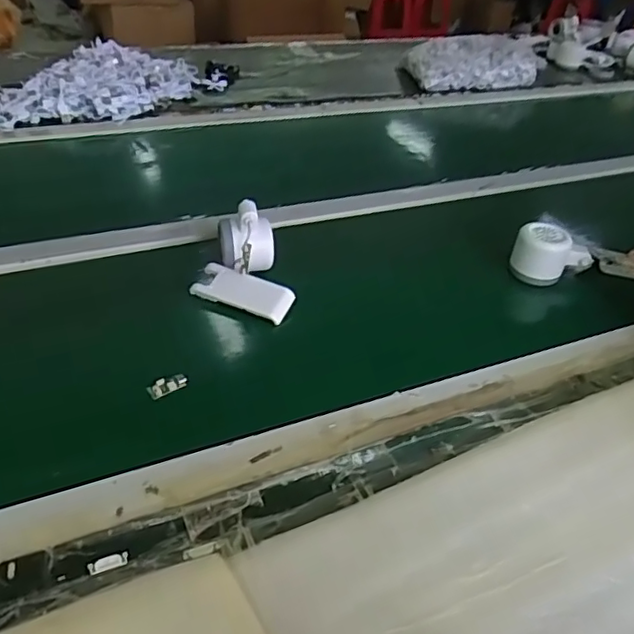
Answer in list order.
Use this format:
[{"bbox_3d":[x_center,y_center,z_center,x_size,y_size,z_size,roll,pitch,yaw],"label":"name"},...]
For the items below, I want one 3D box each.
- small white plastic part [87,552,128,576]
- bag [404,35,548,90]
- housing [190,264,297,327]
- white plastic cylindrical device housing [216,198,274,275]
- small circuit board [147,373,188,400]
[{"bbox_3d":[-0.133,0.157,0.378,0.024,0.004,0.010,-15,42,-23],"label":"small white plastic part"},{"bbox_3d":[0.338,-0.530,1.229,0.293,0.074,0.150,3,39,-4],"label":"bag"},{"bbox_3d":[-0.076,-0.025,0.605,0.101,0.011,0.039,19,69,16],"label":"housing"},{"bbox_3d":[-0.073,-0.078,0.615,0.057,0.069,0.054,-2,38,-8],"label":"white plastic cylindrical device housing"},{"bbox_3d":[-0.128,0.058,0.508,0.034,0.010,0.014,-24,46,-32],"label":"small circuit board"}]

